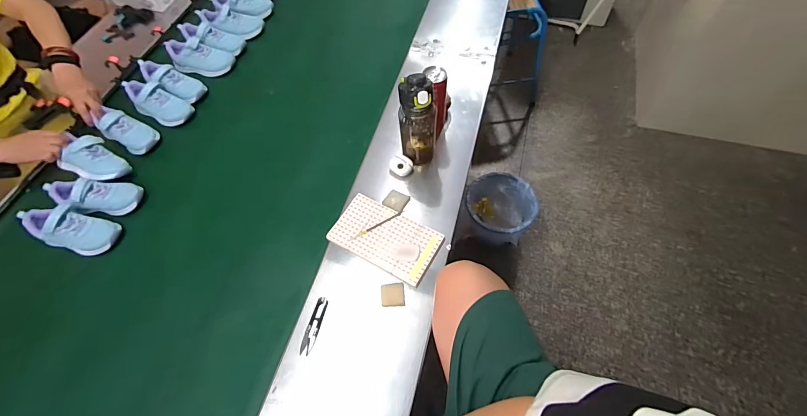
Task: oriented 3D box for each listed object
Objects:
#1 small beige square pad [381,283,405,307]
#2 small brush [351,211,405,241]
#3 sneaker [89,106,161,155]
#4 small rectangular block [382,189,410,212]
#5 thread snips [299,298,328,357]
[{"bbox_3d":[-0.019,0.162,0.692,0.044,0.007,0.043,-4,59,1],"label":"small beige square pad"},{"bbox_3d":[-0.052,0.036,0.770,0.124,0.007,0.009,-29,62,-13],"label":"small brush"},{"bbox_3d":[-0.692,-0.195,0.930,0.145,0.061,0.076,28,65,18],"label":"sneaker"},{"bbox_3d":[-0.015,-0.016,0.799,0.049,0.008,0.044,20,63,15],"label":"small rectangular block"},{"bbox_3d":[-0.163,0.214,0.680,0.023,0.007,0.101,12,61,10],"label":"thread snips"}]

